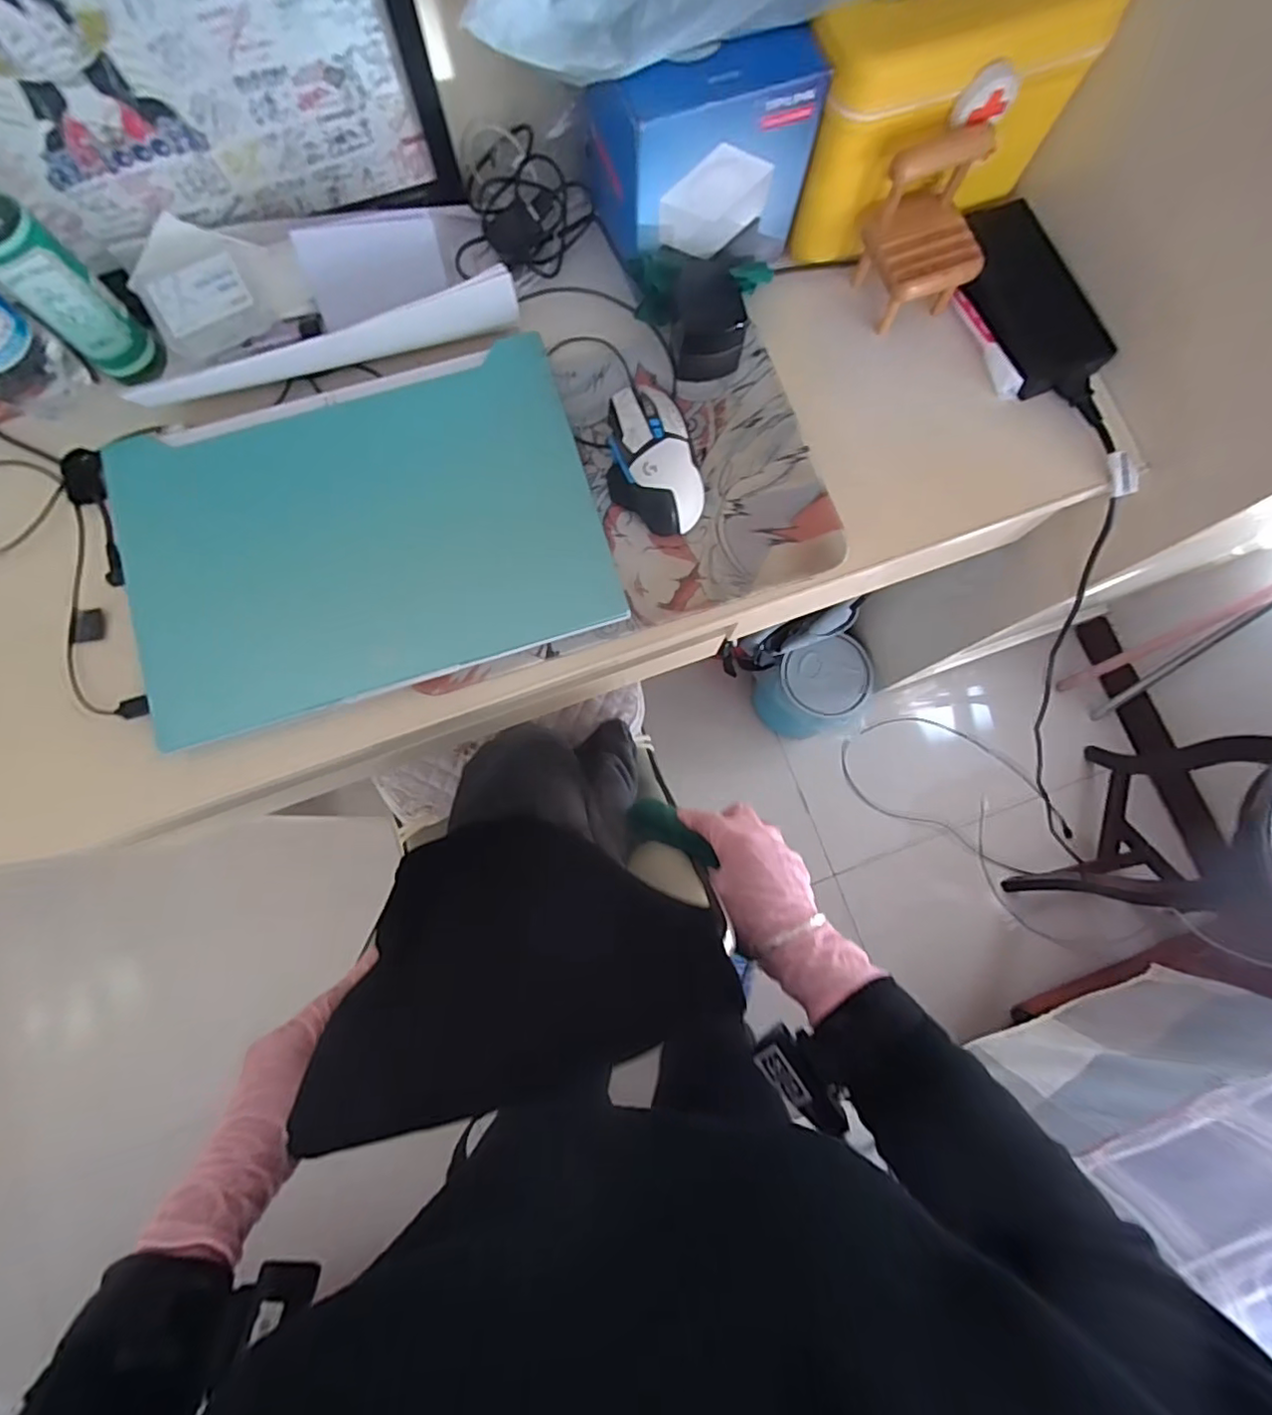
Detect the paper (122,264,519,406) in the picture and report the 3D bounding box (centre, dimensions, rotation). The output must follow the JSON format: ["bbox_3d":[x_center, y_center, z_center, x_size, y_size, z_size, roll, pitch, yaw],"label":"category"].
[{"bbox_3d":[-0.236,-0.288,0.490,0.287,0.046,0.034,-19,81,-4],"label":"paper"}]

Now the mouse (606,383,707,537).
[{"bbox_3d":[0.012,-0.199,0.488,0.071,0.039,0.122,-20,81,-5],"label":"mouse"}]

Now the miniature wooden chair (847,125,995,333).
[{"bbox_3d":[0.228,-0.370,0.485,0.082,0.103,0.076,-10,80,-3],"label":"miniature wooden chair"}]

